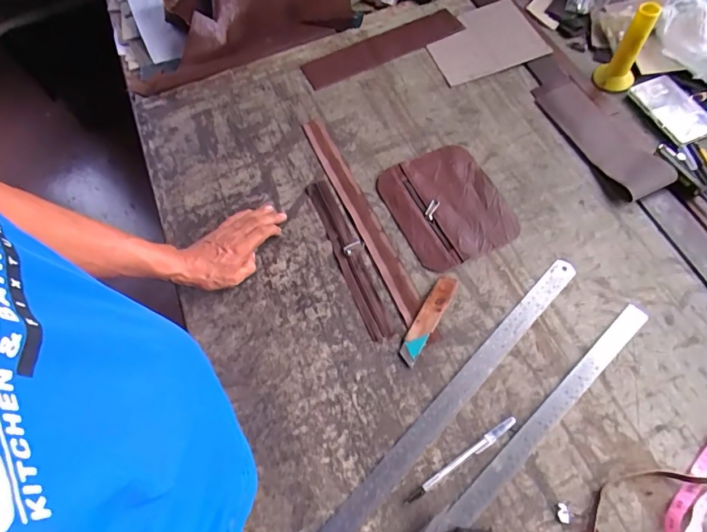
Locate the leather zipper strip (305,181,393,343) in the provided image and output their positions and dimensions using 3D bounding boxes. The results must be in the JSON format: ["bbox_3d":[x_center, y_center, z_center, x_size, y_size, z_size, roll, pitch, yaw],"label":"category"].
[{"bbox_3d":[-0.008,-0.017,0.623,0.035,0.007,0.260,-21,64,-7],"label":"leather zipper strip"}]

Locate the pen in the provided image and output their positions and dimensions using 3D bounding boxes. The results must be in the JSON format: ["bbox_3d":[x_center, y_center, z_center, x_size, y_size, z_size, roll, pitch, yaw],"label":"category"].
[{"bbox_3d":[0.121,0.215,0.496,0.151,0.007,0.012,-33,66,-12],"label":"pen"}]

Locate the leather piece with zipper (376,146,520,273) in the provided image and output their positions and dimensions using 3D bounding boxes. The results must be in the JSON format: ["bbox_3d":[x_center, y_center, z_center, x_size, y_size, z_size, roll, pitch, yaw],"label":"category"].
[{"bbox_3d":[0.136,-0.095,0.648,0.159,0.011,0.186,-24,64,-8],"label":"leather piece with zipper"}]

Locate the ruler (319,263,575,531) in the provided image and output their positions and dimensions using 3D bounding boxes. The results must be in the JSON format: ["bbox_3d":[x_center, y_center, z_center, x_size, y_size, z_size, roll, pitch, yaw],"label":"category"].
[{"bbox_3d":[0.069,0.202,0.509,0.028,0.009,0.610,41,72,21],"label":"ruler"}]

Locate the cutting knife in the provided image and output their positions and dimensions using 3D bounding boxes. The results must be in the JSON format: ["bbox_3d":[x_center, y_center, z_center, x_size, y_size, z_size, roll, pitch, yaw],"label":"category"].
[{"bbox_3d":[0.096,0.067,0.572,0.027,0.009,0.130,28,68,16],"label":"cutting knife"}]

